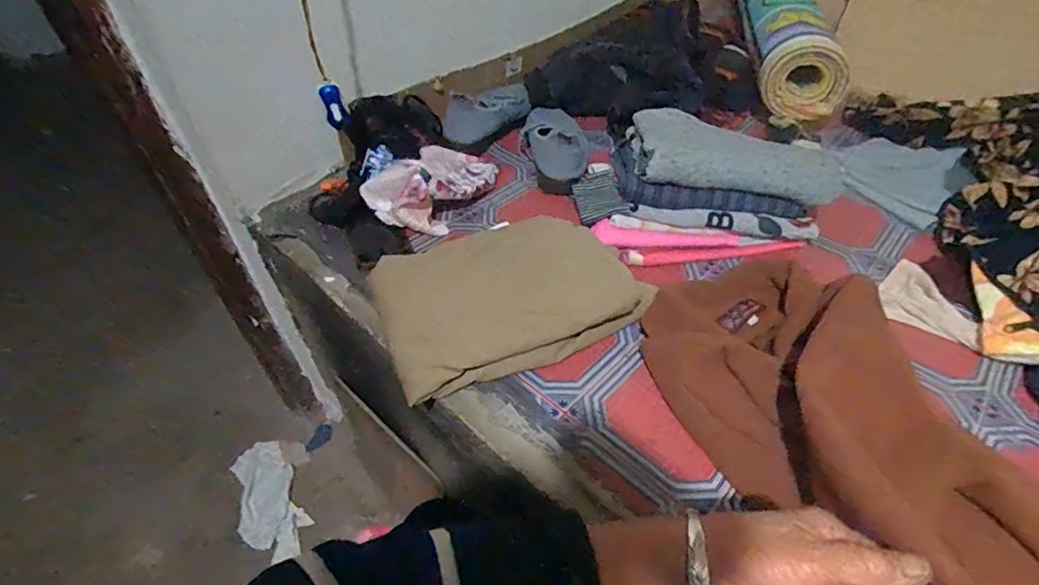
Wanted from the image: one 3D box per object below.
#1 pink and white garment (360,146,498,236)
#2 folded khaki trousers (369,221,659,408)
[{"bbox_3d":[-0.122,-0.183,0.774,0.122,0.079,0.229,23,50,20],"label":"pink and white garment"},{"bbox_3d":[-0.012,-0.001,0.607,0.298,0.062,0.187,-14,48,-13],"label":"folded khaki trousers"}]

